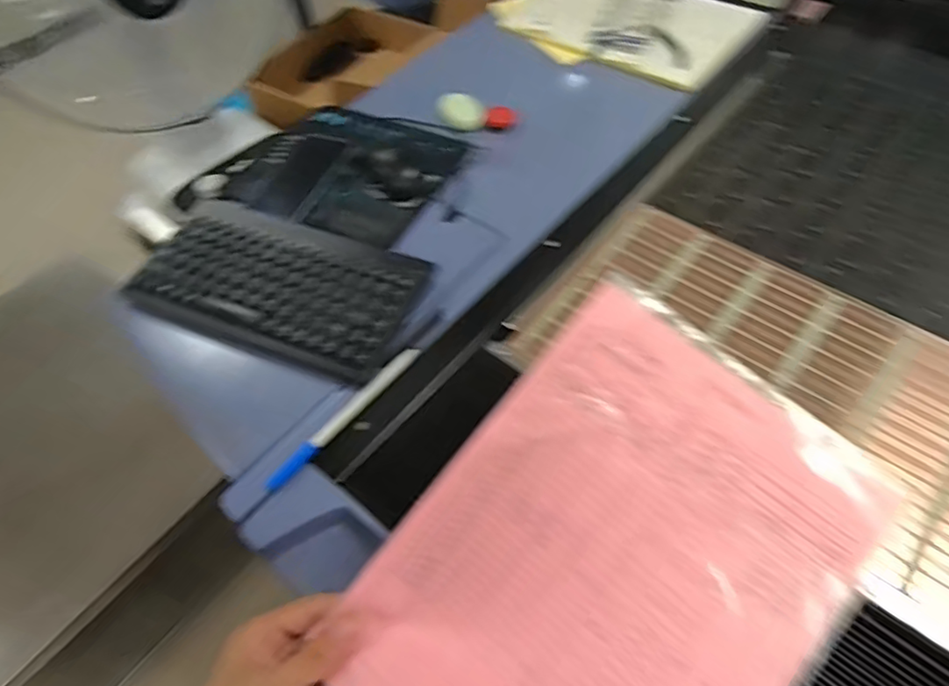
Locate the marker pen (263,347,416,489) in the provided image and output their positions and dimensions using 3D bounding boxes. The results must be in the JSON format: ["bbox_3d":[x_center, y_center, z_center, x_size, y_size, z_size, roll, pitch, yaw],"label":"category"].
[{"bbox_3d":[-0.110,0.061,0.516,0.015,0.007,0.171,41,64,7],"label":"marker pen"}]

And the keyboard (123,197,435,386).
[{"bbox_3d":[-0.197,-0.061,0.594,0.279,0.028,0.145,17,57,14],"label":"keyboard"}]

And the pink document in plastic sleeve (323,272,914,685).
[{"bbox_3d":[0.068,0.122,0.321,0.205,0.063,0.289,38,76,23],"label":"pink document in plastic sleeve"}]

